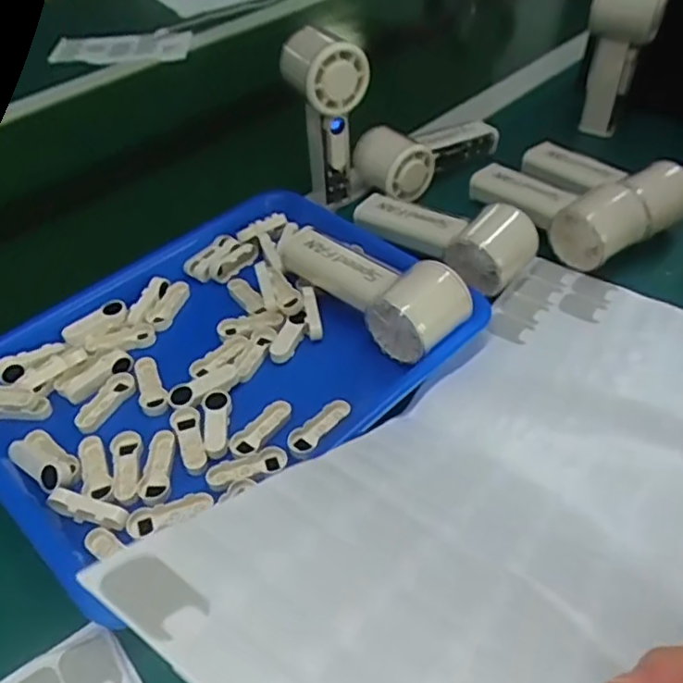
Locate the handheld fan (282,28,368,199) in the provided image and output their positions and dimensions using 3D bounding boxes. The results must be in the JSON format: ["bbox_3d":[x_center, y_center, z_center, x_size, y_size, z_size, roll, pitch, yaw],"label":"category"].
[{"bbox_3d":[-0.014,-0.202,0.578,0.059,0.131,0.066,-18,49,-15],"label":"handheld fan"}]

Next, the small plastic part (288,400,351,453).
[{"bbox_3d":[-0.014,0.055,0.429,0.017,0.004,0.048,34,56,28],"label":"small plastic part"}]

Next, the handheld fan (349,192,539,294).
[{"bbox_3d":[0.079,-0.091,0.539,0.156,0.053,0.065,23,52,22],"label":"handheld fan"}]

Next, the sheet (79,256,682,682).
[{"bbox_3d":[0.107,0.067,0.348,0.191,0.071,0.440,27,32,24],"label":"sheet"}]

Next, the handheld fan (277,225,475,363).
[{"bbox_3d":[0.022,-0.048,0.495,0.059,0.050,0.160,-35,55,-27],"label":"handheld fan"}]

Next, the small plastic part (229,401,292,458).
[{"bbox_3d":[-0.054,0.059,0.432,0.021,0.008,0.049,26,53,23],"label":"small plastic part"}]

